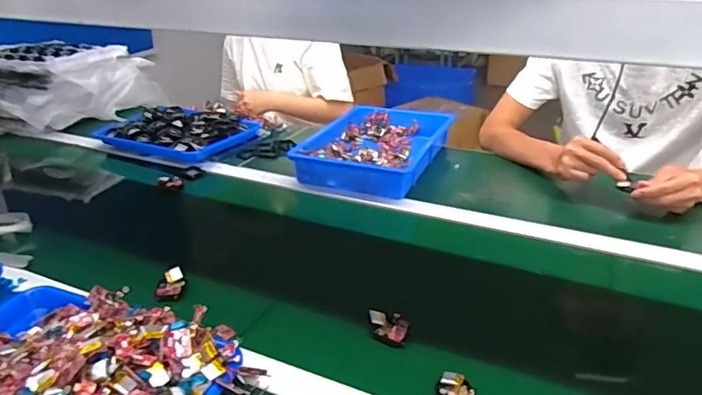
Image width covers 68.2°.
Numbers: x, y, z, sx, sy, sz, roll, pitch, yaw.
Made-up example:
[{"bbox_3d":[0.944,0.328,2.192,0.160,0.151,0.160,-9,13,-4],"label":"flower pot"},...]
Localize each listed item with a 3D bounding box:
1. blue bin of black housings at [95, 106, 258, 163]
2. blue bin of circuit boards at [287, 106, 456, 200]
[{"bbox_3d":[-0.384,-0.155,1.173,0.301,0.043,0.234,13,31,26],"label":"blue bin of black housings"},{"bbox_3d":[0.062,-0.114,1.118,0.238,0.064,0.360,11,30,22],"label":"blue bin of circuit boards"}]

